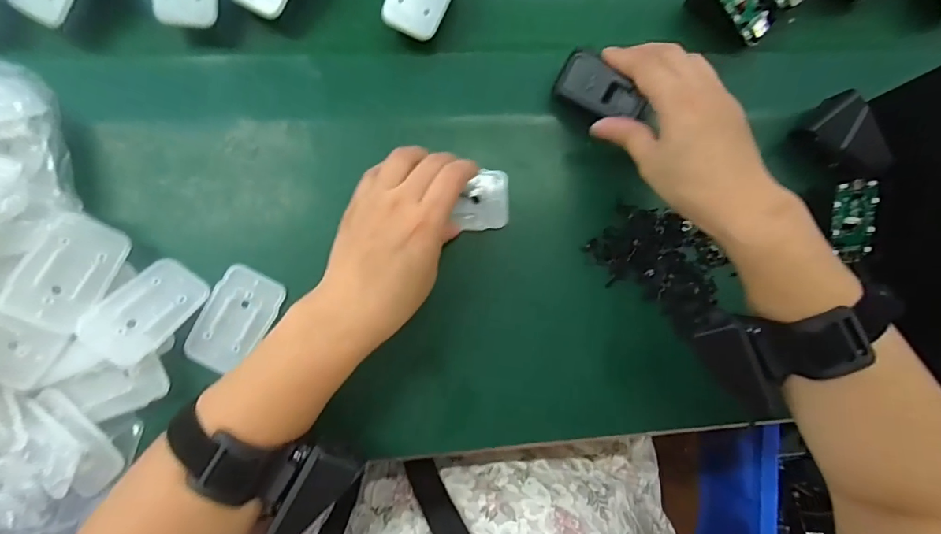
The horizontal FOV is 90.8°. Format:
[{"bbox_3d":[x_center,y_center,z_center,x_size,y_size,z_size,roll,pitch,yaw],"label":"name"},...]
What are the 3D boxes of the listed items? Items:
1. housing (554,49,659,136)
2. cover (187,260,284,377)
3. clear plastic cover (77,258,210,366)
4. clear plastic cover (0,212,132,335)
[{"bbox_3d":[0.094,-0.129,0.337,0.061,0.021,0.034,34,115,6],"label":"housing"},{"bbox_3d":[-0.162,0.037,0.319,0.042,0.005,0.070,26,81,-2],"label":"cover"},{"bbox_3d":[-0.210,0.028,0.301,0.041,0.004,0.068,37,57,-5],"label":"clear plastic cover"},{"bbox_3d":[-0.247,0.004,0.285,0.044,0.005,0.068,28,77,-24],"label":"clear plastic cover"}]

